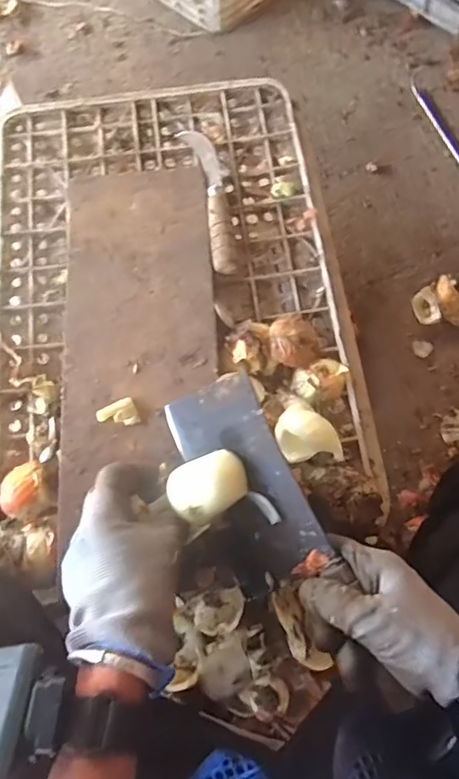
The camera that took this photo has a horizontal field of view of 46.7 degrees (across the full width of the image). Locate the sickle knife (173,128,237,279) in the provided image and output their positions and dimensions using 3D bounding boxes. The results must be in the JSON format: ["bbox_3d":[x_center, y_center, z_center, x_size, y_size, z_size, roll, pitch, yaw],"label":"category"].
[{"bbox_3d":[-0.017,-0.190,0.525,0.034,0.017,0.178,-14,72,-4],"label":"sickle knife"}]

